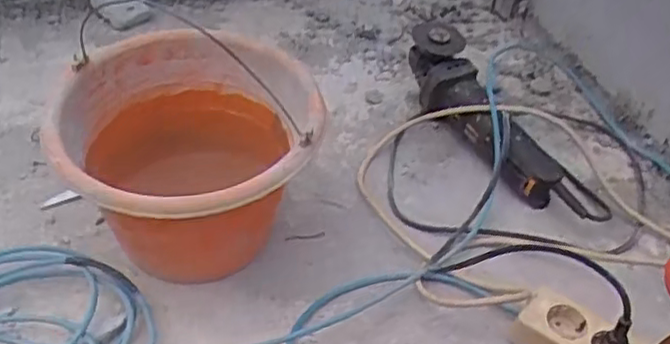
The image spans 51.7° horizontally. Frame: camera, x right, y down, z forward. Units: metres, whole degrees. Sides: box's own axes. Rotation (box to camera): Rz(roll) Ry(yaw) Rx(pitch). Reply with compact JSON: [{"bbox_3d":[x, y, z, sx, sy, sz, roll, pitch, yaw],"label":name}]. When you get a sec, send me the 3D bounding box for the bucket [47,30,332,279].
[{"bbox_3d":[-0.144,0.000,0.705,0.255,0.174,0.248,3,43,-3],"label":"bucket"}]

